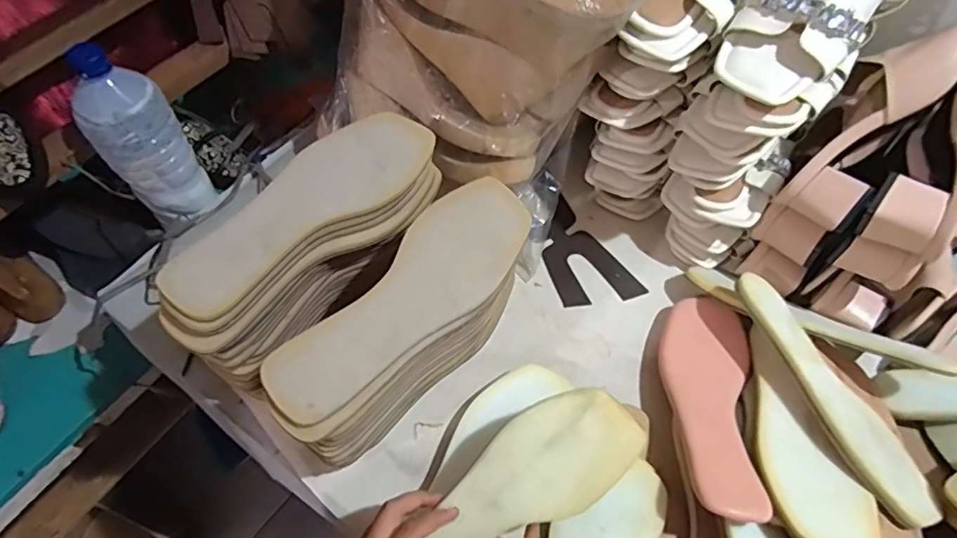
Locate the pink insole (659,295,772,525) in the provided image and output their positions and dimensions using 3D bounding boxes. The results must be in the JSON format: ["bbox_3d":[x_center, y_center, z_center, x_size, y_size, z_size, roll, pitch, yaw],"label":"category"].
[{"bbox_3d":[0.217,0.117,0.513,0.079,0.025,0.228,12,45,4],"label":"pink insole"}]

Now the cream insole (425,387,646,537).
[{"bbox_3d":[0.029,0.171,0.429,0.212,0.014,0.080,-34,67,-11],"label":"cream insole"}]

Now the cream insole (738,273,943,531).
[{"bbox_3d":[0.309,0.103,0.485,0.067,0.023,0.236,-17,62,-12],"label":"cream insole"}]

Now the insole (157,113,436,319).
[{"bbox_3d":[-0.139,-0.055,0.437,0.231,0.011,0.078,-39,75,-24],"label":"insole"}]

